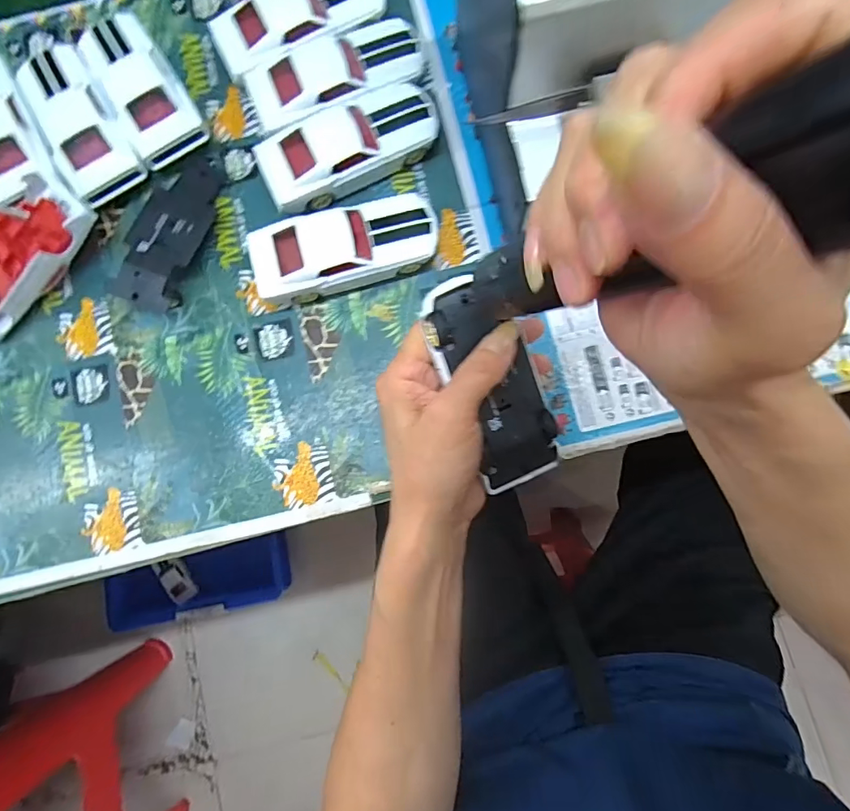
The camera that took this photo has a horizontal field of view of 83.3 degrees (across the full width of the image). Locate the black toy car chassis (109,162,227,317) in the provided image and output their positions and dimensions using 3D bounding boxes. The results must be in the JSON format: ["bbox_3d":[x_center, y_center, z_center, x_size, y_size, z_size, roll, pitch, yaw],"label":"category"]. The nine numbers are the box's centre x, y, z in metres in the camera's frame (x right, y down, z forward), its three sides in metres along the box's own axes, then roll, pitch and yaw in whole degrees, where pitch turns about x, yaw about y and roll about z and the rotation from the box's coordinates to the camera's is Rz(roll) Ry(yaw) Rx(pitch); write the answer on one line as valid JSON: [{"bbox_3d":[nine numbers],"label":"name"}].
[{"bbox_3d":[-0.188,-0.130,0.351,0.048,0.026,0.121,17,83,5],"label":"black toy car chassis"}]

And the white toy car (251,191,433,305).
[{"bbox_3d":[-0.055,-0.111,0.338,0.126,0.034,0.051,-17,81,0],"label":"white toy car"}]

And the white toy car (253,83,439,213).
[{"bbox_3d":[-0.053,-0.186,0.348,0.130,0.036,0.054,-25,81,-1],"label":"white toy car"}]

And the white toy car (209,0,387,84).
[{"bbox_3d":[-0.092,-0.291,0.361,0.130,0.038,0.056,-29,82,-2],"label":"white toy car"}]

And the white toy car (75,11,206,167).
[{"bbox_3d":[-0.214,-0.239,0.362,0.050,0.032,0.125,-33,82,-2],"label":"white toy car"}]

